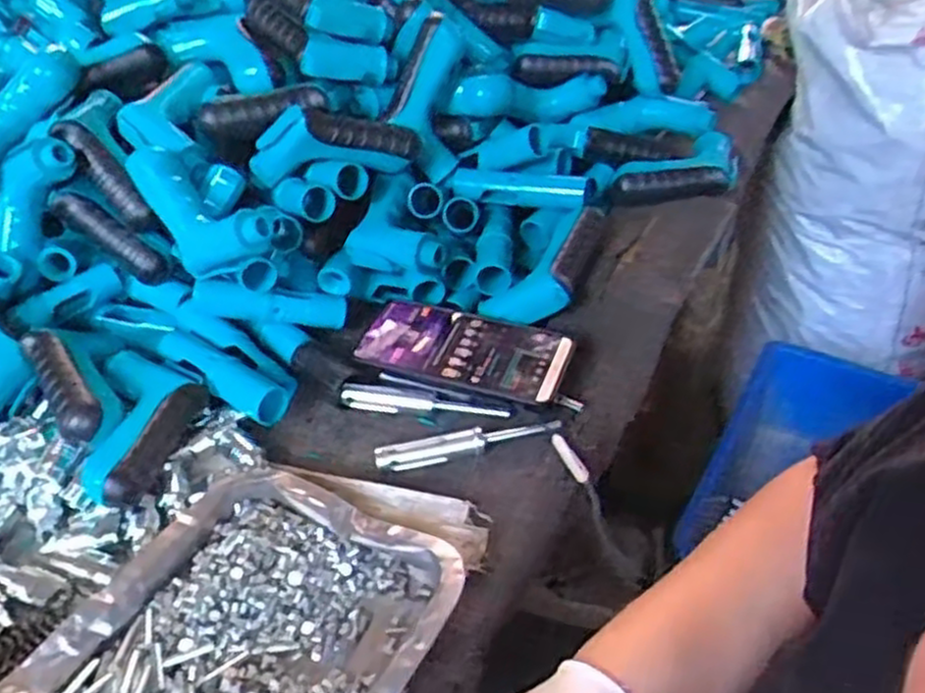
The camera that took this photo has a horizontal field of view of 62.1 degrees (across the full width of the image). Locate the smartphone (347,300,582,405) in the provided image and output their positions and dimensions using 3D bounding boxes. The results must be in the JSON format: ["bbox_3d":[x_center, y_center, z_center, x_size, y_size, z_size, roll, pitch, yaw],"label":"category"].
[{"bbox_3d":[0.000,0.001,0.590,0.157,0.013,0.076,13,47,17],"label":"smartphone"}]

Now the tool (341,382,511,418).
[{"bbox_3d":[-0.029,0.041,0.579,0.125,0.019,0.013,3,40,8],"label":"tool"}]

